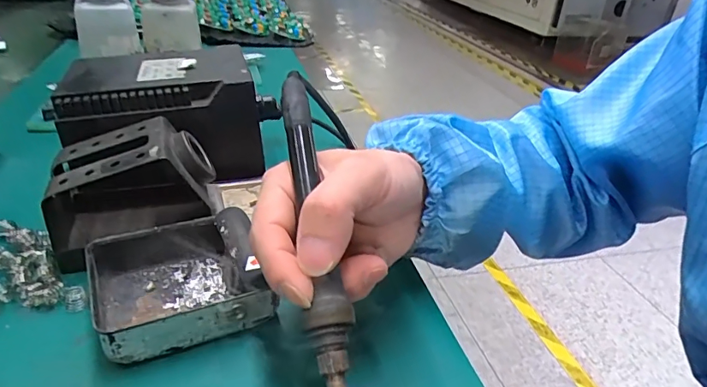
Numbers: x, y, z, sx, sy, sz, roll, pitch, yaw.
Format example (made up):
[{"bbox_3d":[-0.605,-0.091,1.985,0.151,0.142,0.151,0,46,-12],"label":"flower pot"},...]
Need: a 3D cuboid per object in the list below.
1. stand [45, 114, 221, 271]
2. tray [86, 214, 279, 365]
[{"bbox_3d":[-0.142,-0.002,0.312,0.093,0.070,0.074,-7,32,-19],"label":"stand"},{"bbox_3d":[-0.101,0.050,0.270,0.081,0.034,0.083,-13,34,-28],"label":"tray"}]

